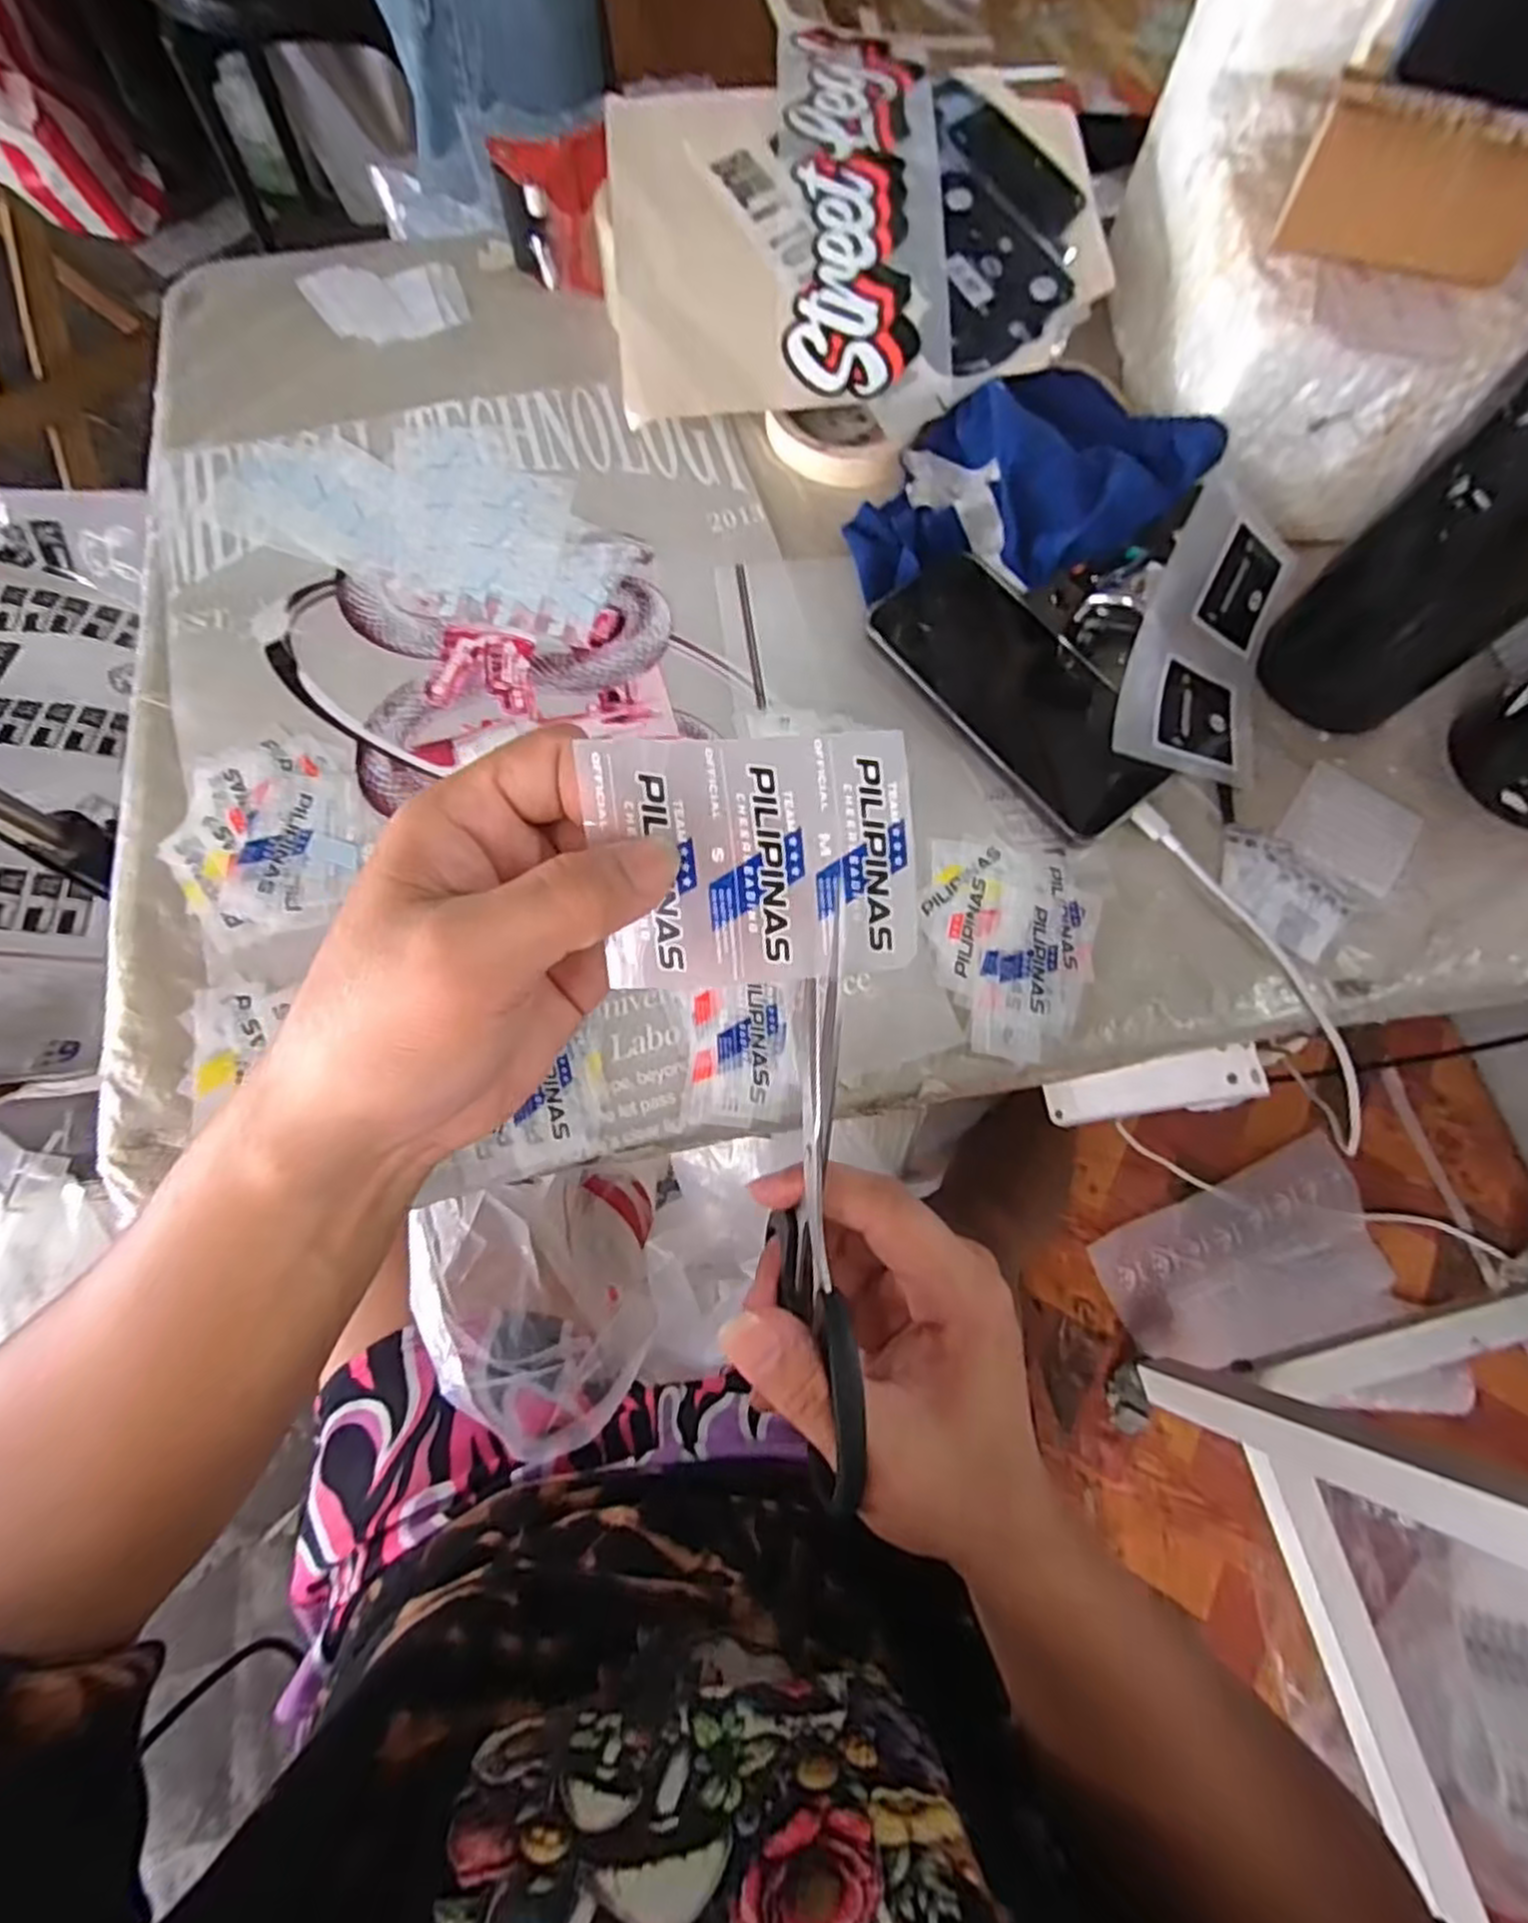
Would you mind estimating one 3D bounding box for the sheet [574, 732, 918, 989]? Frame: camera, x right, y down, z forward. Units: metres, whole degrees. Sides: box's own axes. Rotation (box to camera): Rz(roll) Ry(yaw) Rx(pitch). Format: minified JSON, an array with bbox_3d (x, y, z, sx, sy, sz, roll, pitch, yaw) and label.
[{"bbox_3d":[-0.001,-0.028,0.209,0.087,0.008,0.065,-5,100,-10],"label":"sheet"}]

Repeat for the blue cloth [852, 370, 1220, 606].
[{"bbox_3d":[0.140,-0.270,0.411,0.177,0.067,0.126,0,72,-2],"label":"blue cloth"}]

